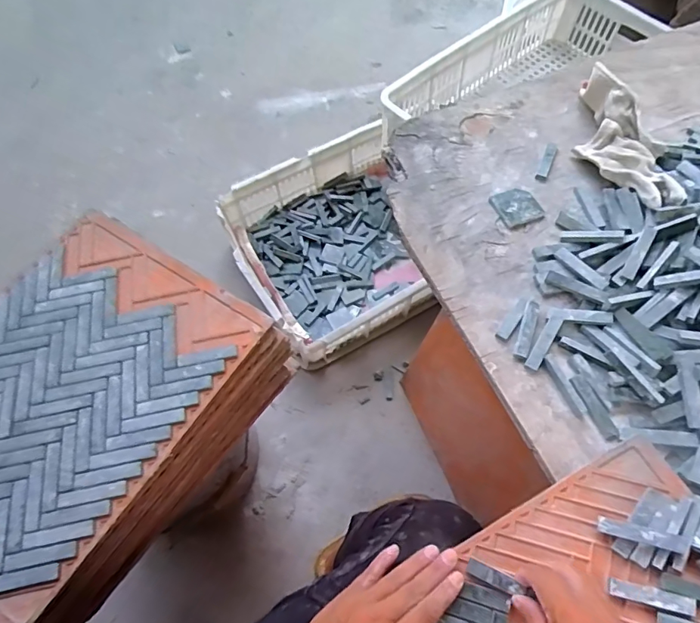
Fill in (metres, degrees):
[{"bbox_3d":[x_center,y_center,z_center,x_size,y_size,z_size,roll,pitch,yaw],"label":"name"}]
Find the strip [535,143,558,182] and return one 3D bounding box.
[{"bbox_3d":[0.255,-0.194,0.620,0.015,0.005,0.068,22,66,12],"label":"strip"}]

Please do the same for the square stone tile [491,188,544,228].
[{"bbox_3d":[0.203,-0.128,0.587,0.052,0.007,0.053,-24,65,-10],"label":"square stone tile"}]

